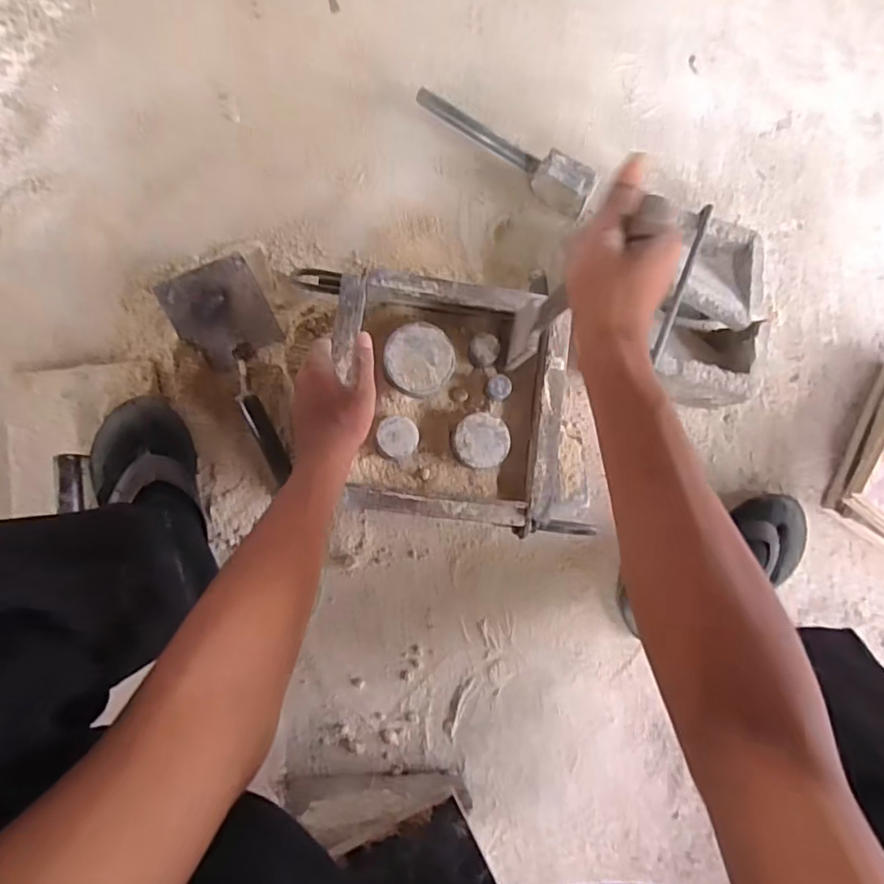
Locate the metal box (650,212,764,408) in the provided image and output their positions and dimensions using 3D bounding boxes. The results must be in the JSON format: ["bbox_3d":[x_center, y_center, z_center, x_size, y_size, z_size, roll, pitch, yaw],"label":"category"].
[{"bbox_3d":[0.327,-0.160,0.697,0.126,0.095,0.209,12,83,-6],"label":"metal box"}]

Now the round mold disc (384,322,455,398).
[{"bbox_3d":[-0.024,-0.085,0.574,0.070,0.022,0.076,2,80,-9],"label":"round mold disc"}]

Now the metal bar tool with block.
[{"bbox_3d":[0.083,-0.391,0.714,0.260,0.064,0.043,37,81,-2],"label":"metal bar tool with block"}]

